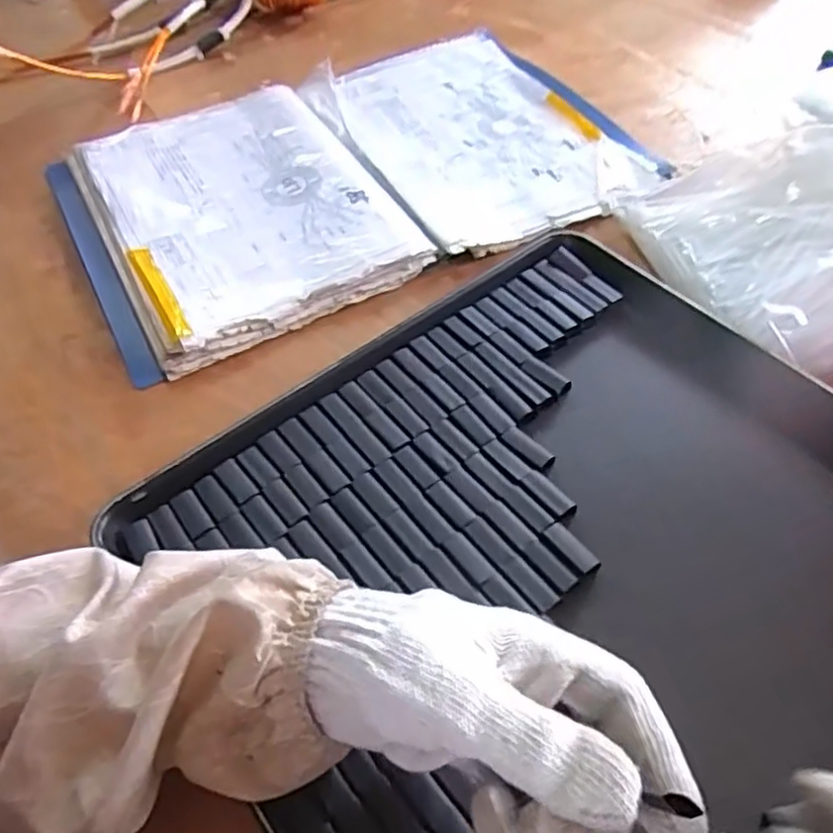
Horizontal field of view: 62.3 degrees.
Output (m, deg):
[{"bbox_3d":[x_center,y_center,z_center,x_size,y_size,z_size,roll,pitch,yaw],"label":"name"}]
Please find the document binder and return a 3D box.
[{"bbox_3d":[-0.058,-0.218,0.608,0.463,0.031,0.310,-21,55,-17],"label":"document binder"}]

